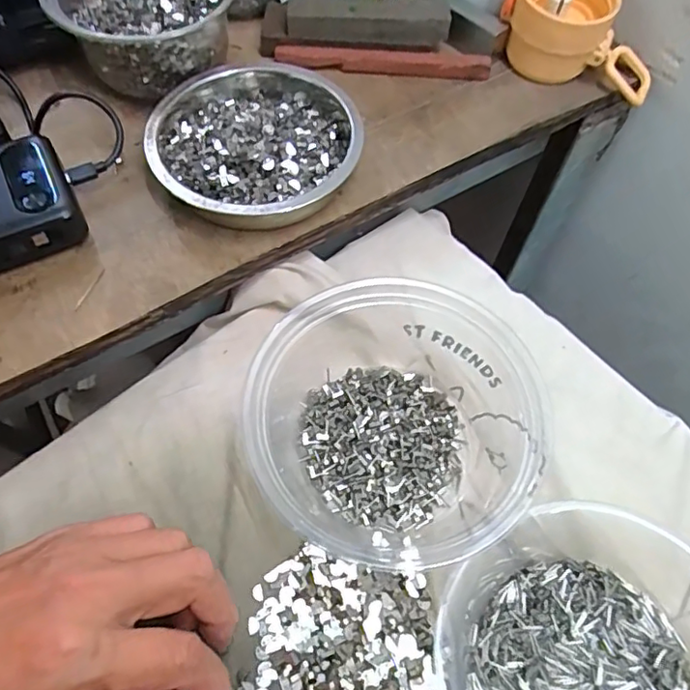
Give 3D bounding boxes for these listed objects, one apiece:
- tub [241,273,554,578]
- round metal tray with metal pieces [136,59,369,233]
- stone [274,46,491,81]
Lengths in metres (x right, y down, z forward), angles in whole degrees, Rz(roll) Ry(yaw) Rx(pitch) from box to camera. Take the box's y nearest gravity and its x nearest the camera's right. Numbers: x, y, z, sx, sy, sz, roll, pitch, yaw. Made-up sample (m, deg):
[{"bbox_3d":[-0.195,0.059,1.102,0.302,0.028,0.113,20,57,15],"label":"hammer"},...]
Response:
[{"bbox_3d":[0.024,0.028,0.300,0.147,0.051,0.161,1,61,-1],"label":"tub"},{"bbox_3d":[-0.054,-0.124,0.348,0.119,0.033,0.129,1,61,-1],"label":"round metal tray with metal pieces"},{"bbox_3d":[0.026,-0.196,0.399,0.145,0.009,0.017,4,61,0],"label":"stone"}]

